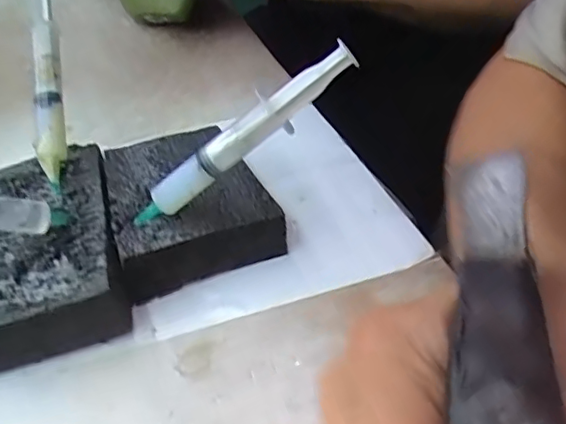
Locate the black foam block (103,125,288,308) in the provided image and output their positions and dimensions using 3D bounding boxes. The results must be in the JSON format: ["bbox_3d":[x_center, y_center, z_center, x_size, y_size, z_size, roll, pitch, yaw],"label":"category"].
[{"bbox_3d":[-0.060,-0.003,0.347,0.086,0.036,0.103,-23,46,-17],"label":"black foam block"}]

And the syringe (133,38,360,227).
[{"bbox_3d":[-0.022,-0.035,0.299,0.138,0.021,0.013,-36,41,17],"label":"syringe"}]

